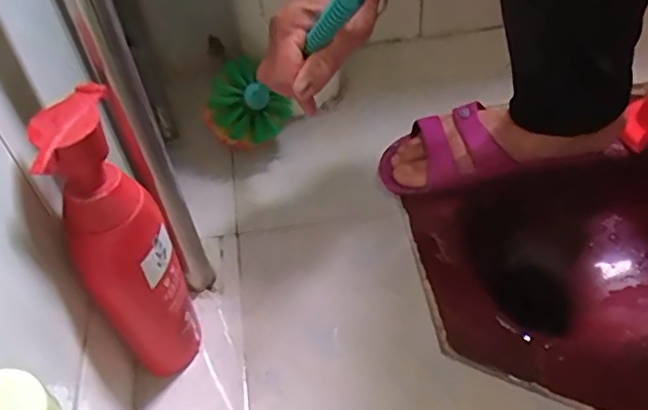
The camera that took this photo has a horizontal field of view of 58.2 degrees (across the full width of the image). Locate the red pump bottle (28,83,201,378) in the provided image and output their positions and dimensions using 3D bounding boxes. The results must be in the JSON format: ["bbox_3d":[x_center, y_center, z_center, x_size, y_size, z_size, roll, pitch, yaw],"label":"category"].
[{"bbox_3d":[-0.128,0.041,0.395,0.056,0.240,0.064,-24,49,-16],"label":"red pump bottle"}]

